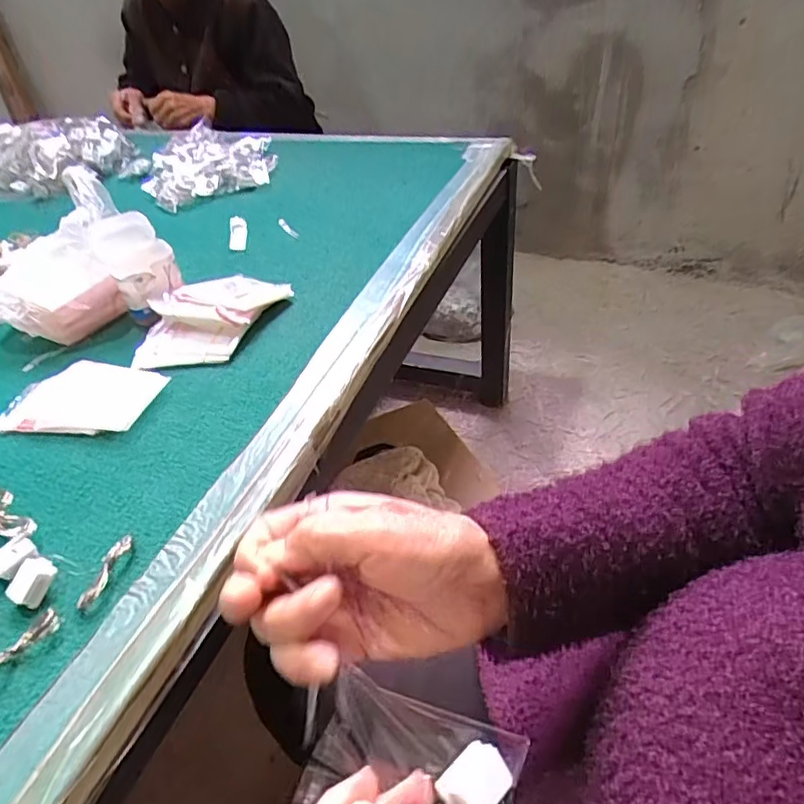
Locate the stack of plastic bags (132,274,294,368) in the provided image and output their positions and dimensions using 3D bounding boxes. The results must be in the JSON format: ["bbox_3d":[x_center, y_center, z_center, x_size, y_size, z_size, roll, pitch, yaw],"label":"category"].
[{"bbox_3d":[-0.197,-0.092,0.587,0.104,0.032,0.154,14,45,20],"label":"stack of plastic bags"}]

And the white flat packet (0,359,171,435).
[{"bbox_3d":[-0.287,-0.004,0.516,0.131,0.011,0.089,4,42,10],"label":"white flat packet"}]

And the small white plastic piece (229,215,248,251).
[{"bbox_3d":[-0.210,-0.215,0.731,0.022,0.012,0.053,-7,68,-3],"label":"small white plastic piece"}]

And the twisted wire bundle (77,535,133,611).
[{"bbox_3d":[-0.195,0.111,0.376,0.010,0.012,0.051,8,43,14],"label":"twisted wire bundle"}]

